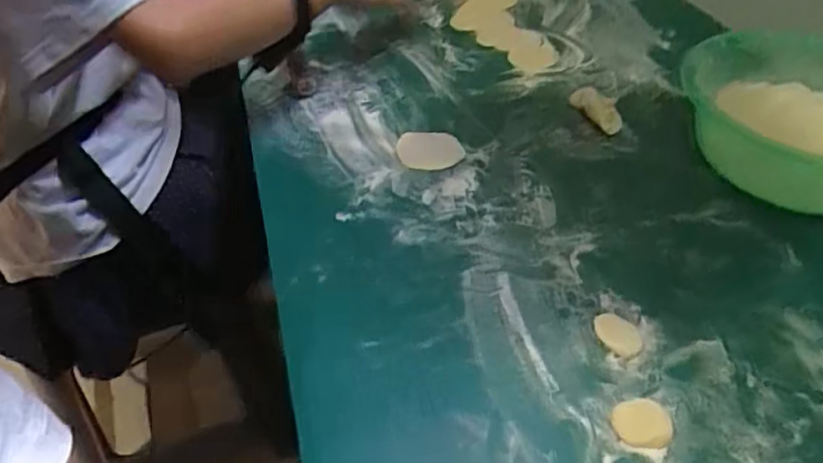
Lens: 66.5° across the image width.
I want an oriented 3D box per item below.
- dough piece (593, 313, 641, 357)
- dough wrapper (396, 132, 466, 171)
[{"bbox_3d":[0.147,0.073,0.446,0.029,0.004,0.038,-15,44,-13],"label":"dough piece"},{"bbox_3d":[0.018,-0.081,0.617,0.063,0.007,0.063,-1,43,2],"label":"dough wrapper"}]

